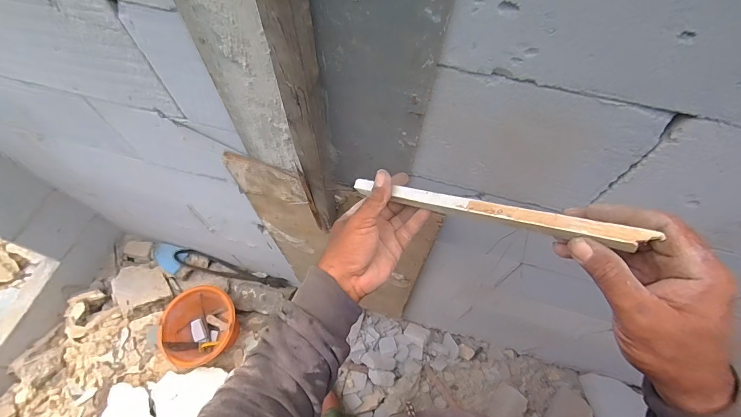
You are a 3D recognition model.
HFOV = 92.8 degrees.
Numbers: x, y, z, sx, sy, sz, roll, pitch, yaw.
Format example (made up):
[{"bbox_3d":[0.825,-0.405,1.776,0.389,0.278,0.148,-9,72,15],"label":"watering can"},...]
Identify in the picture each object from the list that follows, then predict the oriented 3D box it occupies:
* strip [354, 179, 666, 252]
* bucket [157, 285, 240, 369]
[{"bbox_3d":[0.096,0.000,0.360,0.299,0.017,0.015,14,60,42],"label":"strip"},{"bbox_3d":[-0.584,0.413,1.244,0.251,0.158,0.245,0,64,0],"label":"bucket"}]

